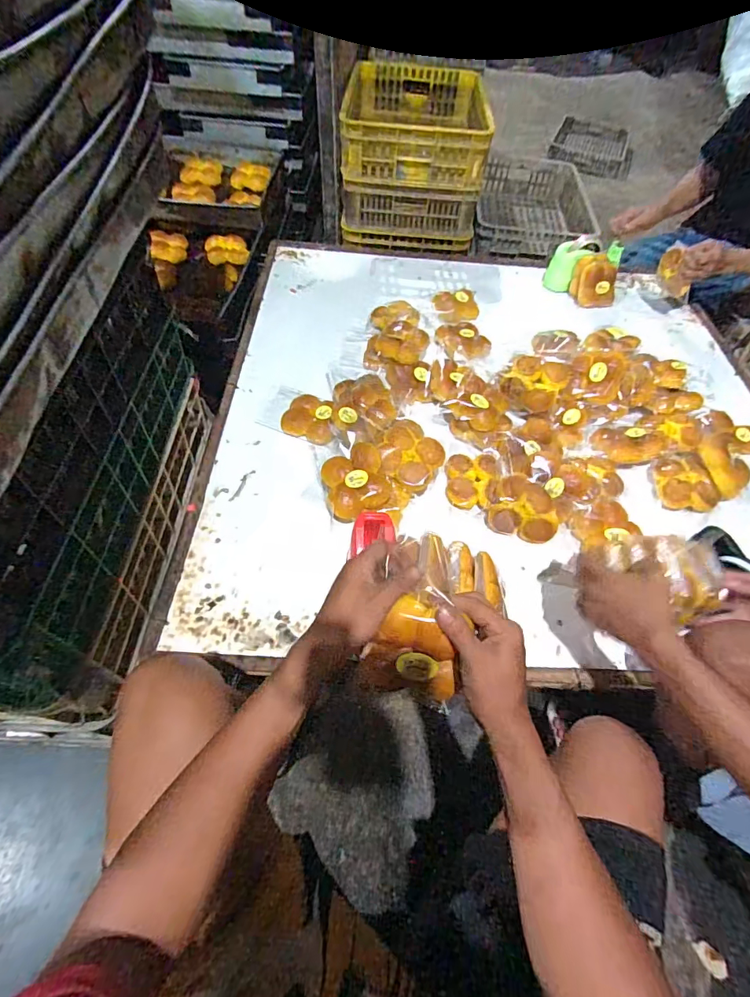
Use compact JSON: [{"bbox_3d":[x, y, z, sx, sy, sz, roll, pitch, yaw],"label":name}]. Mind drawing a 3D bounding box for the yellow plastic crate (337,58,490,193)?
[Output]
[{"bbox_3d":[0.128,-1.197,1.454,0.425,0.154,0.636,6,55,1],"label":"yellow plastic crate"}]

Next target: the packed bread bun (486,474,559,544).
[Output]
[{"bbox_3d":[0.260,0.018,0.802,0.119,0.053,0.107,10,96,-2],"label":"packed bread bun"}]

